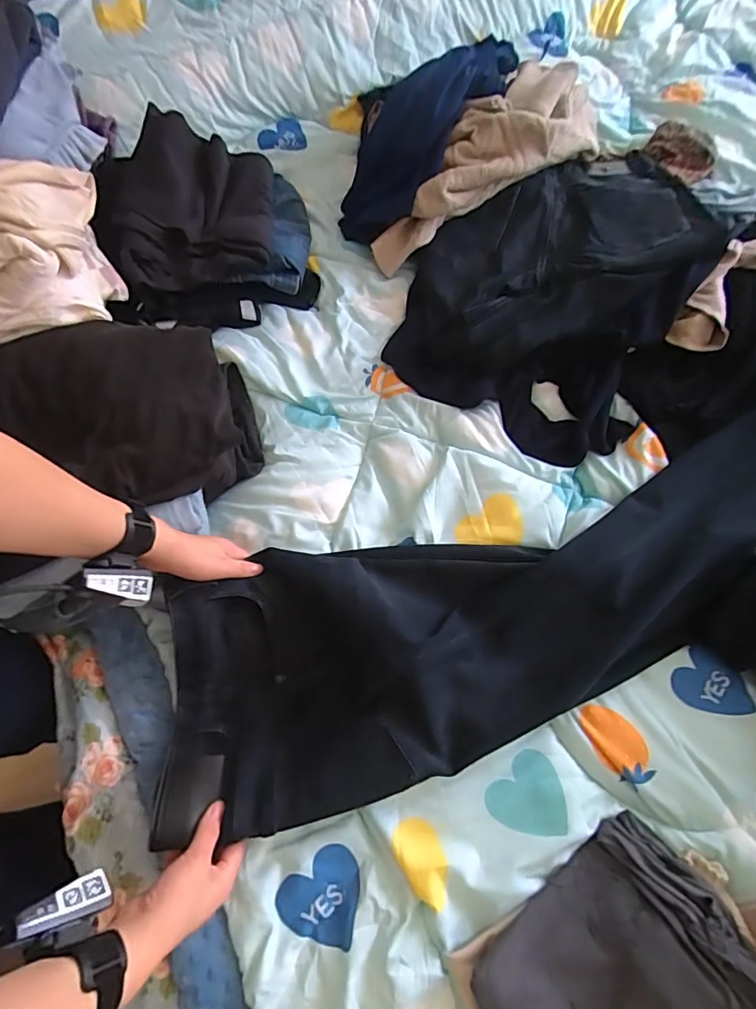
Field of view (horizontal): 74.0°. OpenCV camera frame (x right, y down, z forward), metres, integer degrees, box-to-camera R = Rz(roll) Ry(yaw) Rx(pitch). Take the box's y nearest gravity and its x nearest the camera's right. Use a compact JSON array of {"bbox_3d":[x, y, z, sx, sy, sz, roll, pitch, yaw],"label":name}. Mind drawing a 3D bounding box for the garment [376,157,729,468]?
[{"bbox_3d":[0.267,-0.354,0.776,0.390,0.105,0.535,27,72,12],"label":"garment"}]

